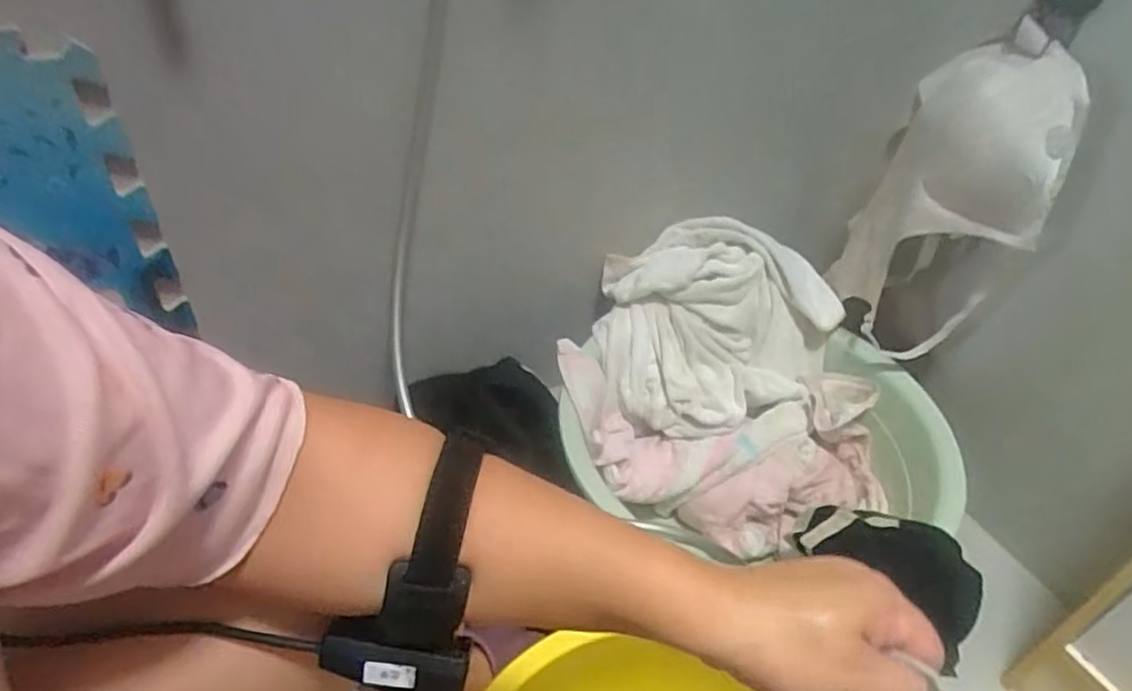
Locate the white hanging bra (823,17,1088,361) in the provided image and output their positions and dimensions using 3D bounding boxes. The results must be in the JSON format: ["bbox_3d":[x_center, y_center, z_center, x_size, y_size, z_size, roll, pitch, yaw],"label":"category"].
[{"bbox_3d":[0.437,-0.158,0.792,0.115,0.341,0.171,4,42,-2],"label":"white hanging bra"}]

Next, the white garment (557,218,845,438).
[{"bbox_3d":[0.180,-0.023,0.912,0.373,0.163,0.252,1,42,-5],"label":"white garment"}]

